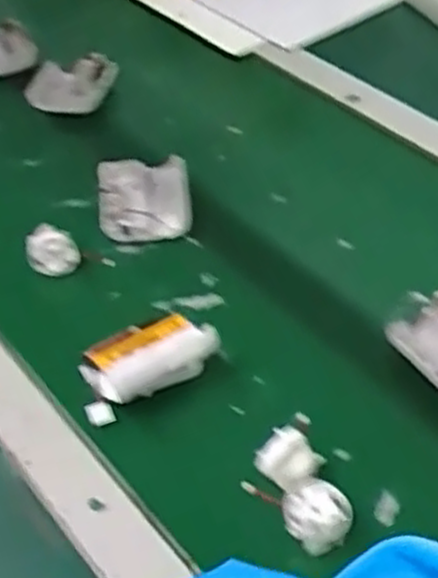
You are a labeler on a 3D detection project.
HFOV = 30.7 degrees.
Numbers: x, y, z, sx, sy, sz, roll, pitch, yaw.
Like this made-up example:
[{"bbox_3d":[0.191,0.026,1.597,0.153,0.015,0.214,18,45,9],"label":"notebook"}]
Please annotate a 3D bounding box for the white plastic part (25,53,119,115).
[{"bbox_3d":[-0.147,-0.207,0.796,0.082,0.028,0.079,-4,46,1],"label":"white plastic part"}]

